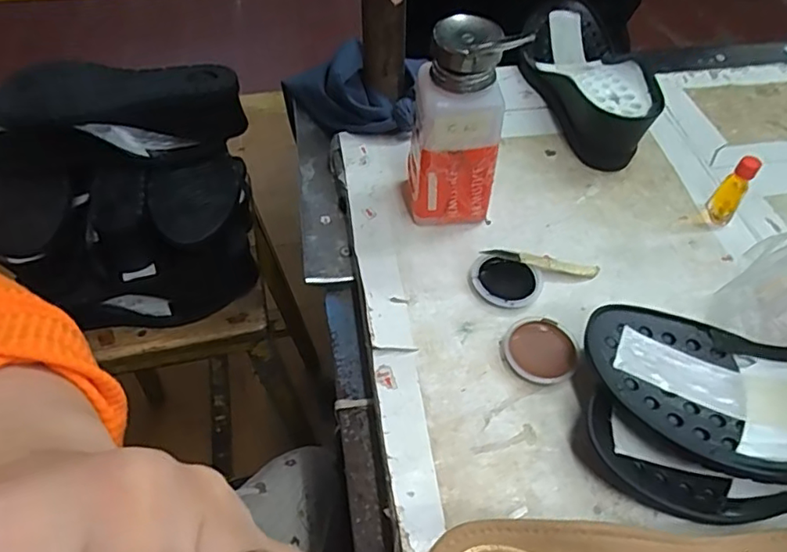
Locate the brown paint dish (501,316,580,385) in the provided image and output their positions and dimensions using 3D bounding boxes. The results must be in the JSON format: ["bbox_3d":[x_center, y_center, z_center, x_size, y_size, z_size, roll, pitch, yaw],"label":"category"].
[{"bbox_3d":[0.091,0.045,0.355,0.045,0.009,0.040,30,57,21],"label":"brown paint dish"}]

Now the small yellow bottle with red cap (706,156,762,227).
[{"bbox_3d":[0.245,-0.061,0.418,0.018,0.053,0.015,30,57,21],"label":"small yellow bottle with red cap"}]

